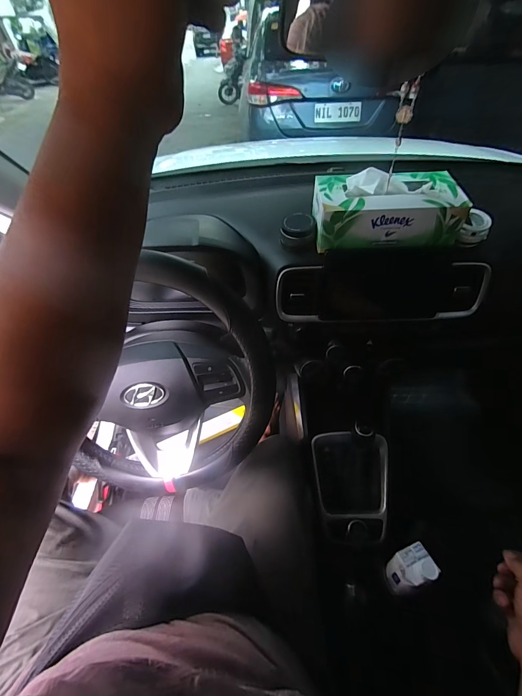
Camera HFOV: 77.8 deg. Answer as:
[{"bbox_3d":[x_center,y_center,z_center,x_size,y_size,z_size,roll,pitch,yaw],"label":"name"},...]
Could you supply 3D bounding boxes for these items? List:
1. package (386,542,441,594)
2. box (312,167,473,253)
[{"bbox_3d":[0.247,0.369,0.541,0.070,0.078,0.055,-18,53,-9],"label":"package"},{"bbox_3d":[0.198,-0.227,0.528,0.223,0.080,0.107,0,53,5],"label":"box"}]

